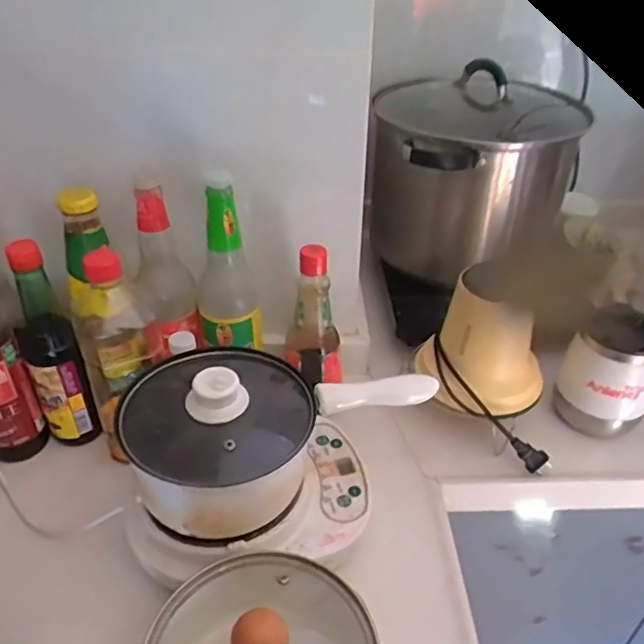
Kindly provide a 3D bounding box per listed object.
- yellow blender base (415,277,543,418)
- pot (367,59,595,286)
[{"bbox_3d":[0.183,0.040,0.673,0.145,0.122,0.111,18,40,17],"label":"yellow blender base"},{"bbox_3d":[0.212,-0.241,0.893,0.275,0.265,0.305,6,38,2],"label":"pot"}]

